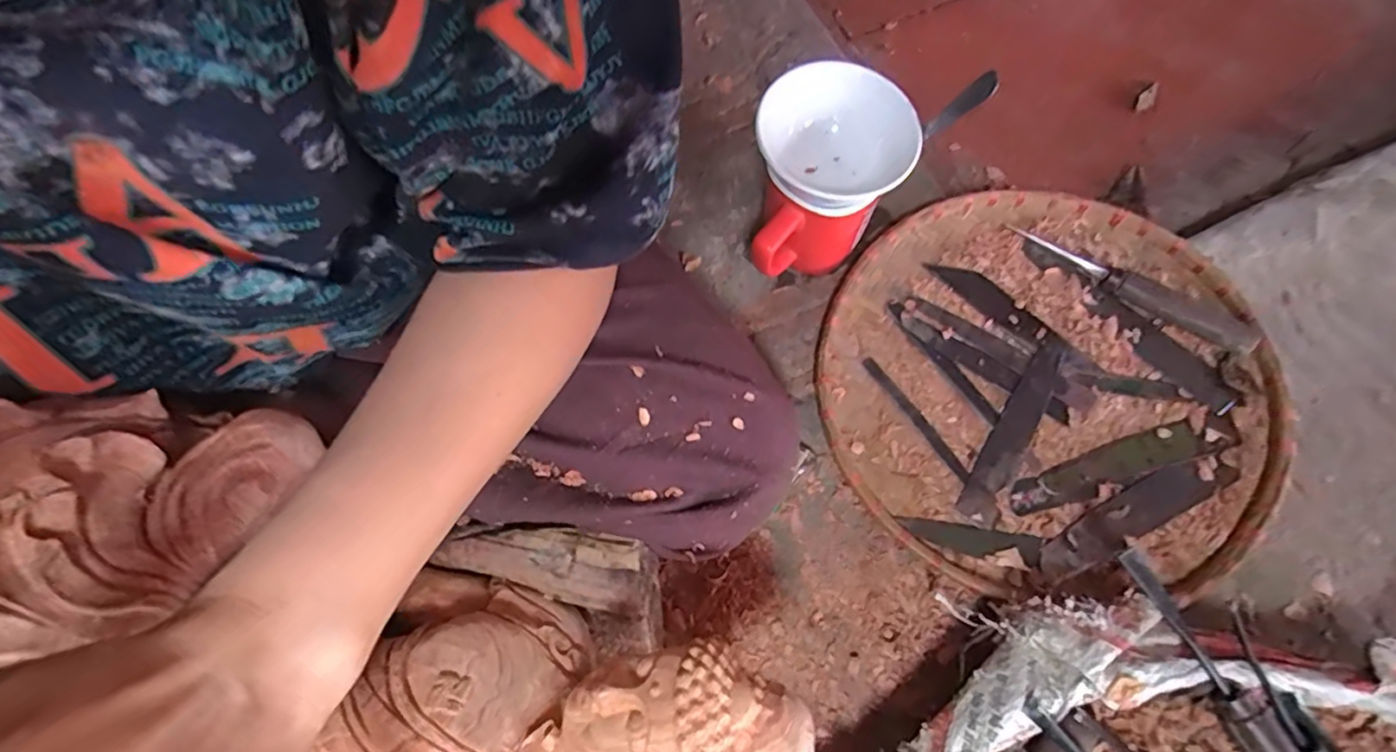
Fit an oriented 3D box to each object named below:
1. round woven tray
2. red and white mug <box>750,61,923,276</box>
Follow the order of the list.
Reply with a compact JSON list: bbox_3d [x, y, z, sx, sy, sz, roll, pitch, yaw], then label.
[{"bbox_3d":[0.240,0.005,0.437,0.304,0.043,0.286,-1,68,2],"label":"round woven tray"},{"bbox_3d":[0.088,-0.125,0.431,0.101,0.138,0.091,-2,68,1],"label":"red and white mug"}]

